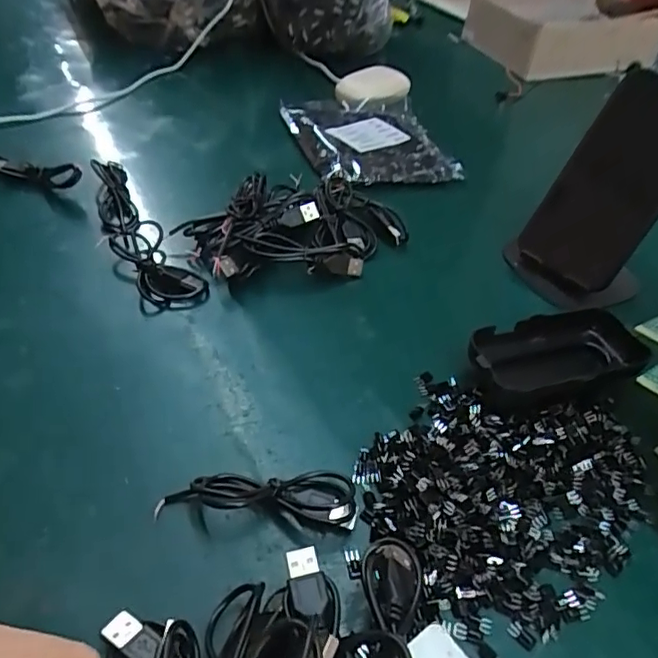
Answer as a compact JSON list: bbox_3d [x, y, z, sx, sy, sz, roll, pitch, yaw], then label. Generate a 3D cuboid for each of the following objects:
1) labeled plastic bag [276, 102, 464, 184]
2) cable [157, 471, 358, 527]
[{"bbox_3d":[0.039,-0.190,0.558,0.135,0.025,0.155,-10,46,-18],"label":"labeled plastic bag"},{"bbox_3d":[-0.035,0.082,0.272,0.095,0.014,0.031,1,43,-7],"label":"cable"}]

